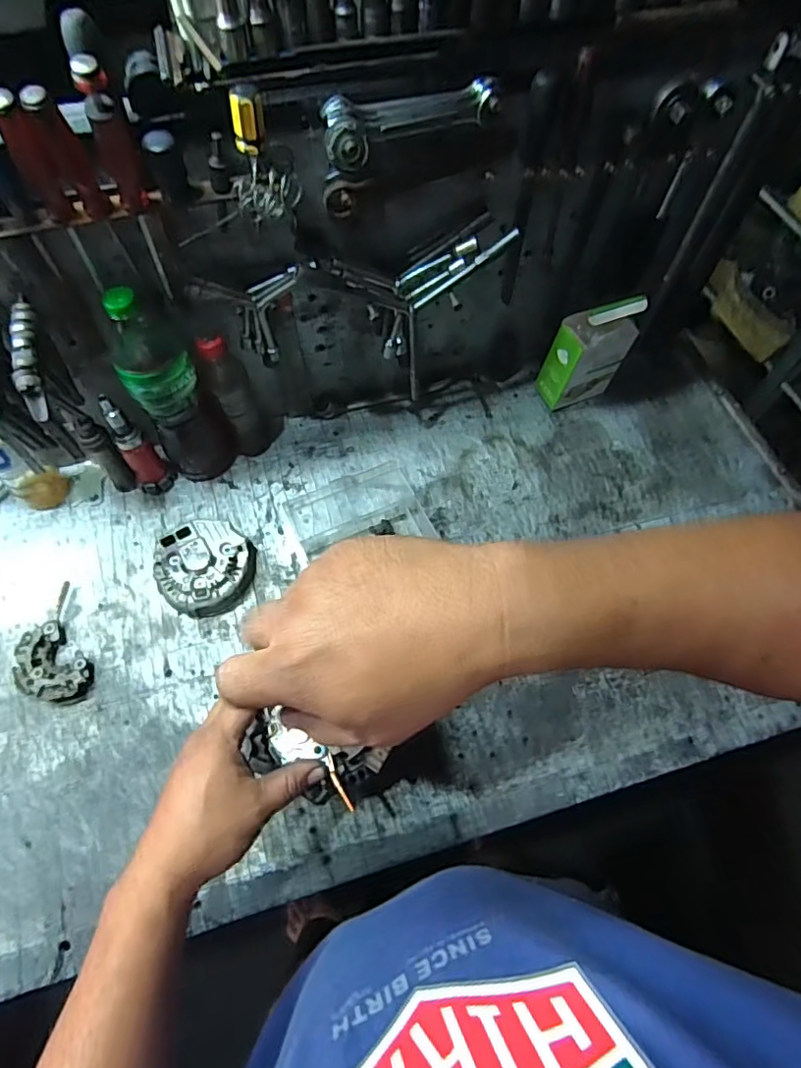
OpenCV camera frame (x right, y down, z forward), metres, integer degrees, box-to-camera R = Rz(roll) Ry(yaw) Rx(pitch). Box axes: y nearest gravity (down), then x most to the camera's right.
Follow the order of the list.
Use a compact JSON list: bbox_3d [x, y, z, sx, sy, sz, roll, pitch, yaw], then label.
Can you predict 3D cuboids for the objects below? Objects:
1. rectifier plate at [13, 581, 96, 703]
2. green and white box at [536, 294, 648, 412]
[{"bbox_3d":[-0.402,0.133,0.646,0.076,0.019,0.136,-27,66,-14],"label":"rectifier plate"},{"bbox_3d":[0.253,-0.244,0.765,0.100,0.164,0.056,-21,64,-12],"label":"green and white box"}]

